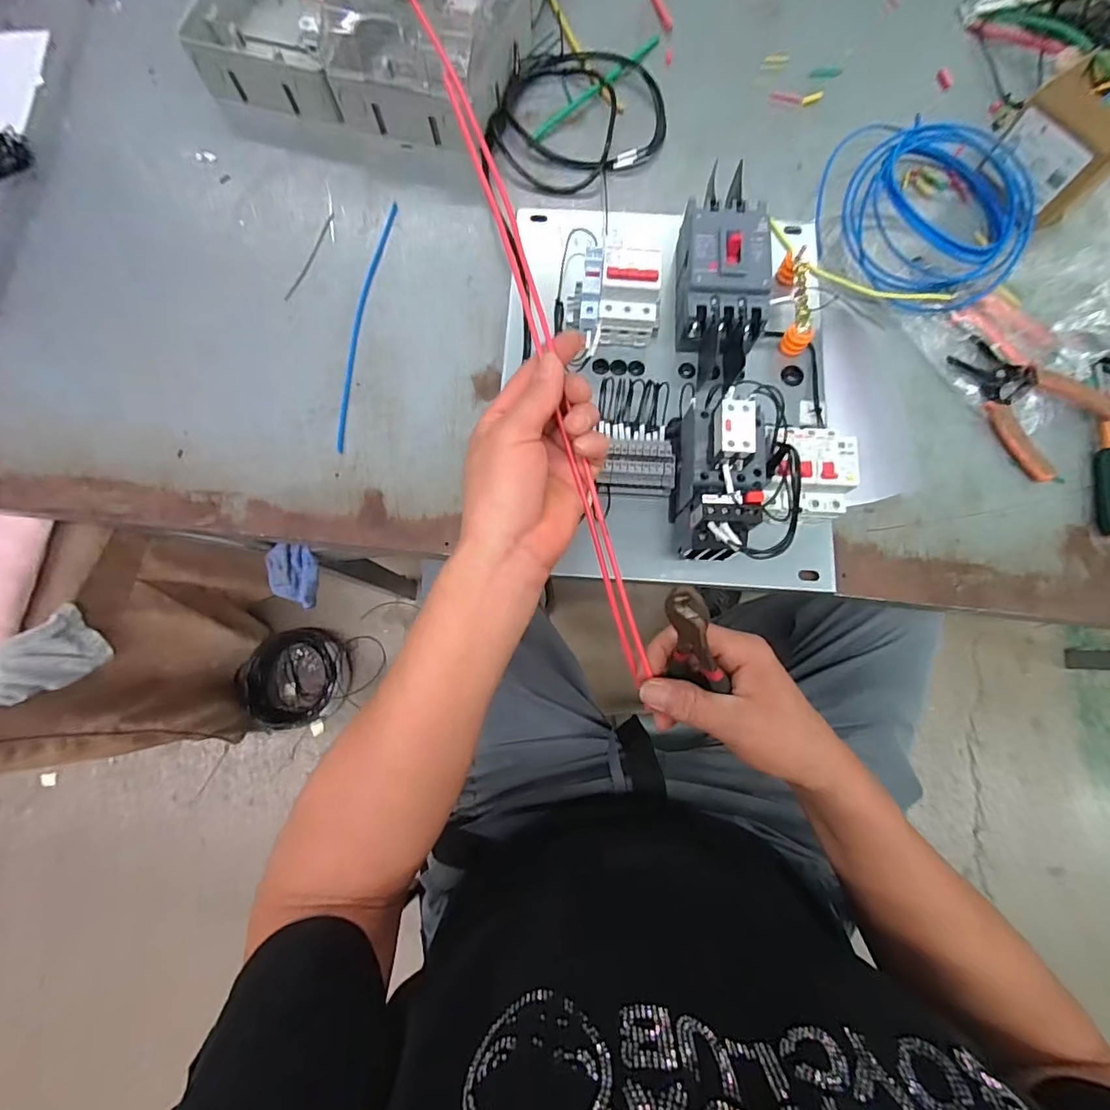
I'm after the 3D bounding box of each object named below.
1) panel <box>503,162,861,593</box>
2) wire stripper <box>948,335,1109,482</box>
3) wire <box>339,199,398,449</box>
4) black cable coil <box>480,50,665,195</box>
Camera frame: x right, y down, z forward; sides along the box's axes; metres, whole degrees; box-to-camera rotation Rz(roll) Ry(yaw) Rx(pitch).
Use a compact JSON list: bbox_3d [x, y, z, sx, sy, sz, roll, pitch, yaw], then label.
[{"bbox_3d":[0.120,-0.182,0.457,0.325,0.140,0.406,-2,79,1],"label":"panel"},{"bbox_3d":[0.467,-0.155,0.507,0.147,0.012,0.113,40,82,8],"label":"wire stripper"},{"bbox_3d":[-0.206,-0.250,0.545,0.021,0.004,0.296,6,77,6],"label":"wire"},{"bbox_3d":[0.029,-0.500,0.587,0.185,0.016,0.193,0,79,1],"label":"black cable coil"}]

